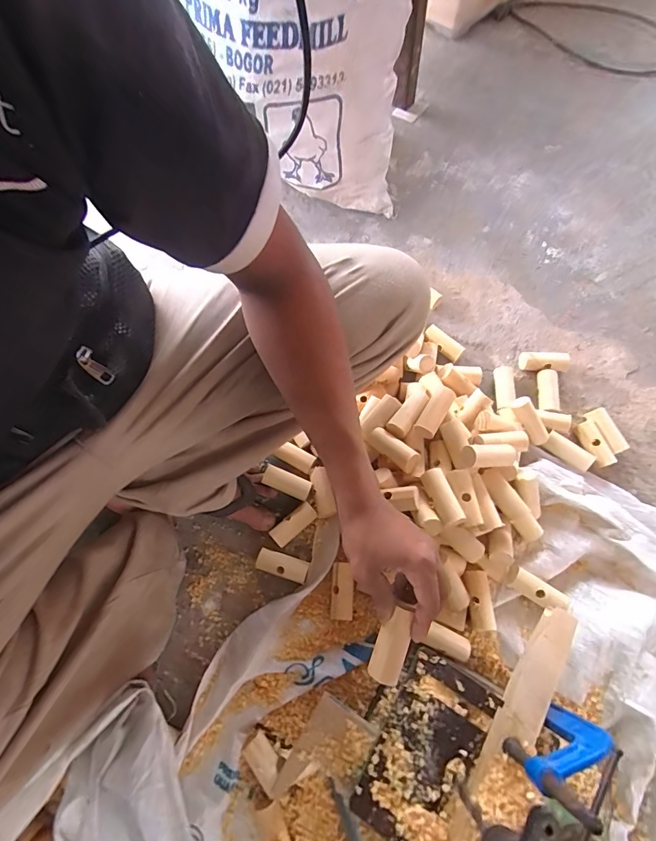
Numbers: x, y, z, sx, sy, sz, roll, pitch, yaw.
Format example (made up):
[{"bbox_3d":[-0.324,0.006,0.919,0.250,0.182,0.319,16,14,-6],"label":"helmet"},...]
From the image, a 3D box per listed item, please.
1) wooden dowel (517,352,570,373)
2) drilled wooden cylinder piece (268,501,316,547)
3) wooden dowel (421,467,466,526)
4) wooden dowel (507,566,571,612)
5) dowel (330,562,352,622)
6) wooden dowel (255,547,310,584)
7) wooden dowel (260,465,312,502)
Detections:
[{"bbox_3d":[0.375,-0.101,0.698,0.077,0.031,0.034,2,67,4],"label":"wooden dowel"},{"bbox_3d":[-0.052,0.158,0.610,0.074,0.023,0.029,-38,70,-13],"label":"drilled wooden cylinder piece"},{"bbox_3d":[0.149,0.100,0.523,0.029,0.034,0.074,-20,69,-7],"label":"wooden dowel"},{"bbox_3d":[0.292,0.239,0.558,0.083,0.029,0.031,29,71,14],"label":"wooden dowel"},{"bbox_3d":[0.018,0.242,0.569,0.029,0.028,0.072,-1,70,2],"label":"dowel"},{"bbox_3d":[-0.066,0.211,0.582,0.074,0.024,0.030,16,68,10],"label":"wooden dowel"},{"bbox_3d":[-0.063,0.096,0.615,0.072,0.024,0.032,20,70,9],"label":"wooden dowel"}]

